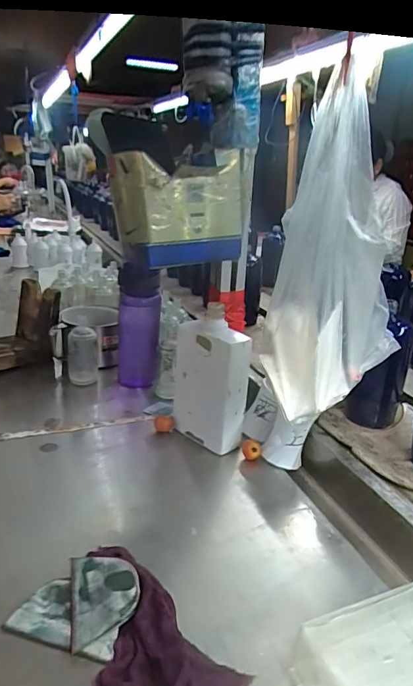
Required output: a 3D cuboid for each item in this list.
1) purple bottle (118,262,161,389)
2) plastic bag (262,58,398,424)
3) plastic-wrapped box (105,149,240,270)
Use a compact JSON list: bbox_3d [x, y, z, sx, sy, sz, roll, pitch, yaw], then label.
[{"bbox_3d":[-0.120,-0.029,0.808,0.083,0.218,0.065,-4,23,-6],"label":"purple bottle"},{"bbox_3d":[0.135,-0.088,0.472,0.082,0.302,0.168,21,29,38],"label":"plastic bag"},{"bbox_3d":[-0.041,-0.177,0.604,0.158,0.129,0.100,-7,25,-23],"label":"plastic-wrapped box"}]

